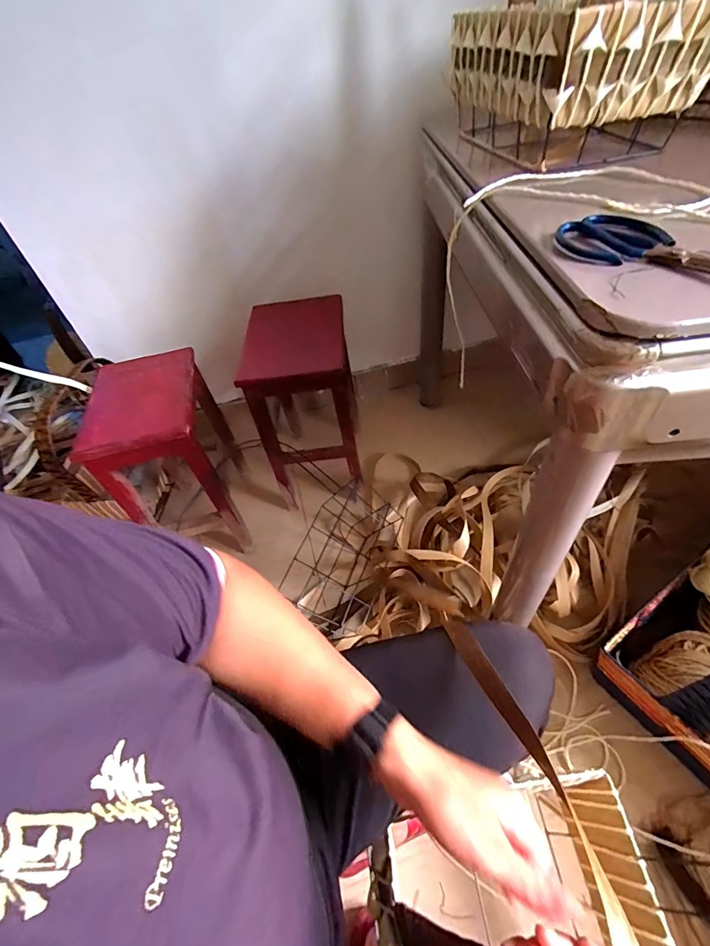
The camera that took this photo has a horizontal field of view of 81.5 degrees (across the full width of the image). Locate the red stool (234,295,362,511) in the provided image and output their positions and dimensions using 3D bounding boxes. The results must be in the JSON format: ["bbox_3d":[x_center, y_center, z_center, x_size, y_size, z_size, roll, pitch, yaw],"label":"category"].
[{"bbox_3d":[-0.124,-0.190,1.141,0.248,0.421,0.380,-4,47,2],"label":"red stool"}]

